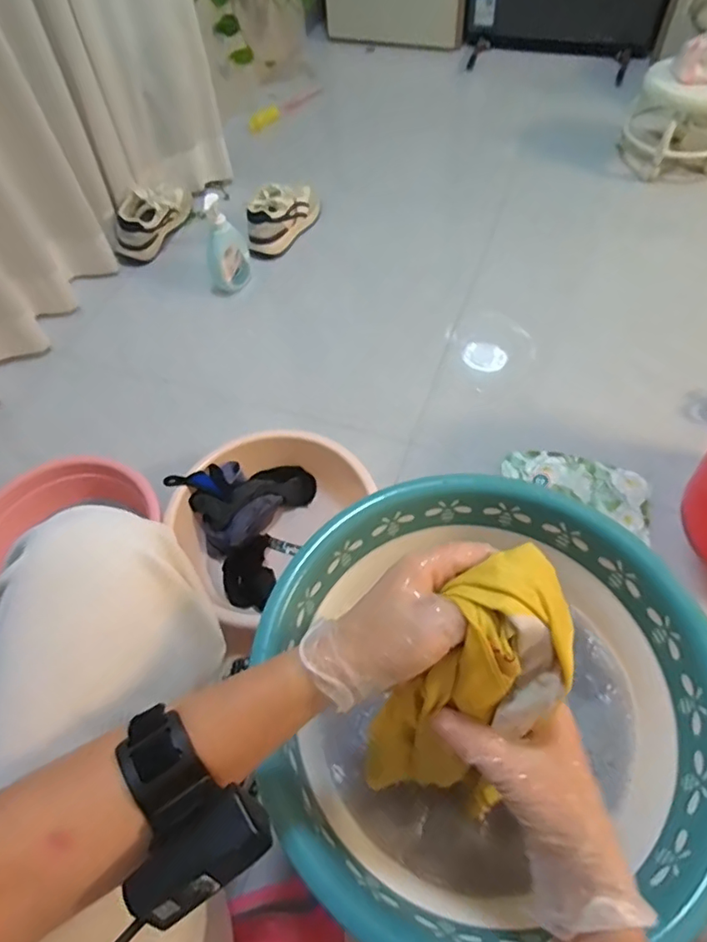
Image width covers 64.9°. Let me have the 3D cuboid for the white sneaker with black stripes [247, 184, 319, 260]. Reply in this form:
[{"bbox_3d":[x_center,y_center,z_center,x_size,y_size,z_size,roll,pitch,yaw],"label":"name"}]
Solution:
[{"bbox_3d":[-0.172,-0.614,1.341,0.080,0.123,0.238,21,61,17],"label":"white sneaker with black stripes"}]

